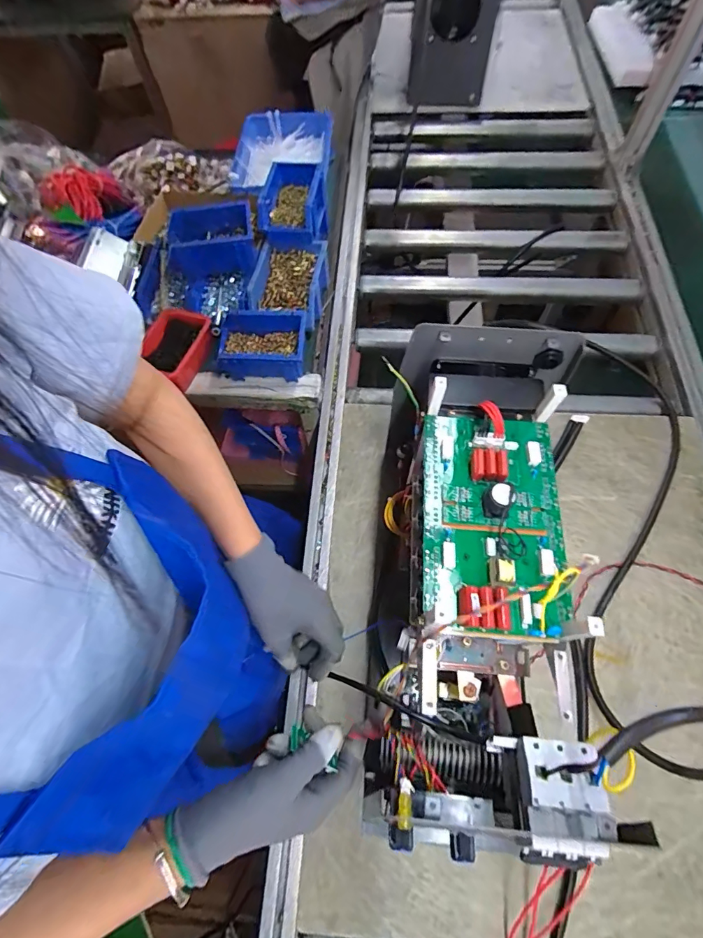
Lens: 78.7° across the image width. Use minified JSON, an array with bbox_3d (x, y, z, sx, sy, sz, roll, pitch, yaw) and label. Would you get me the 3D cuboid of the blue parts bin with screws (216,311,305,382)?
[{"bbox_3d":[-0.159,-0.215,0.754,0.159,0.070,0.108,-2,65,2],"label":"blue parts bin with screws"}]

